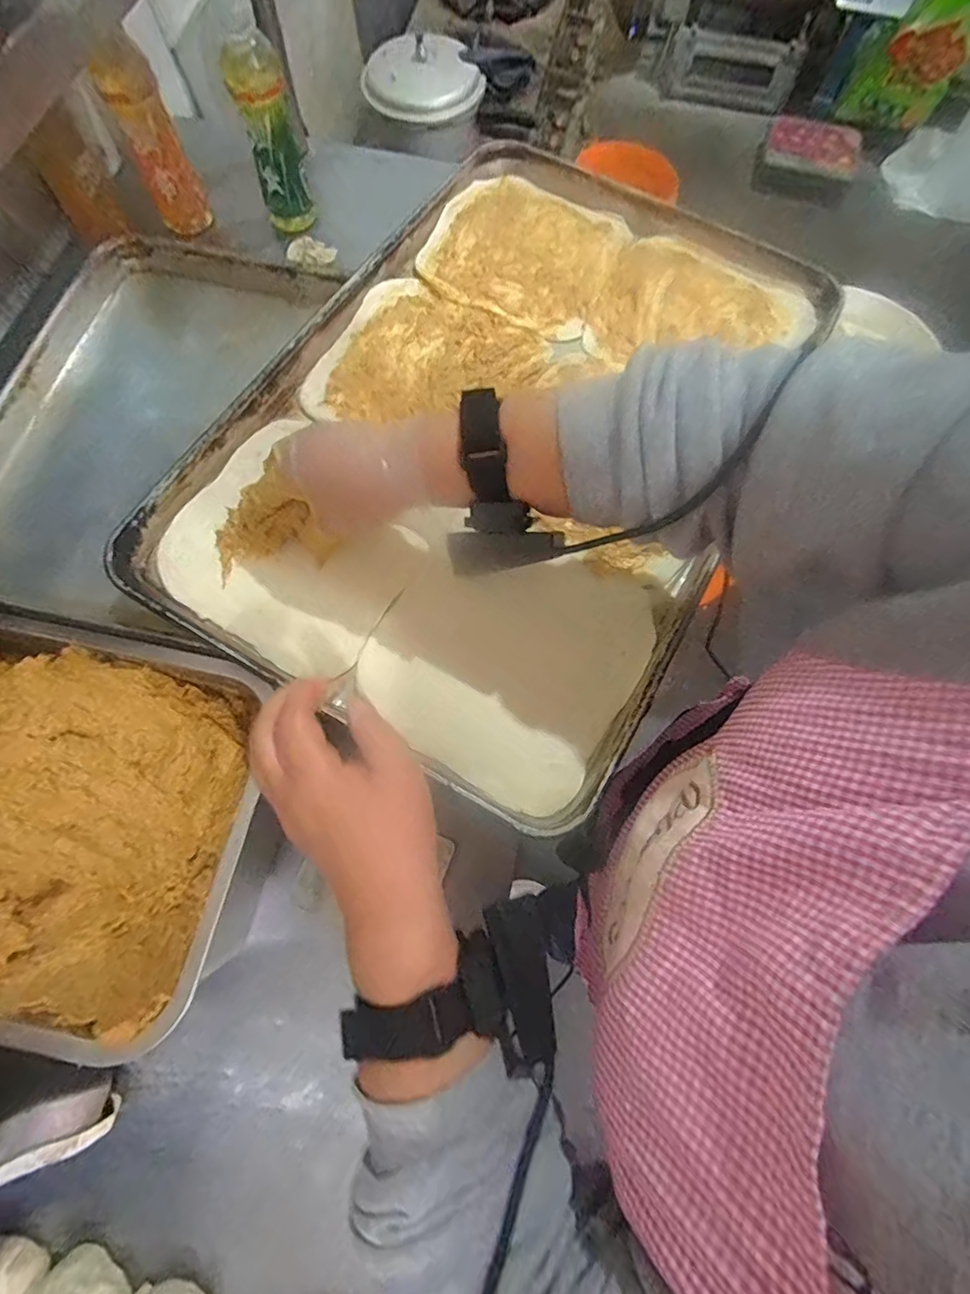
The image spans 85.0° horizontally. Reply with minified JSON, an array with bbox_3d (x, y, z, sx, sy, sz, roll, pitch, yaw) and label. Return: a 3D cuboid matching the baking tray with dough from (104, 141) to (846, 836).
[{"bbox_3d":[0.030,-0.206,0.459,0.398,0.039,0.595,29,73,8],"label":"baking tray with dough"}]

